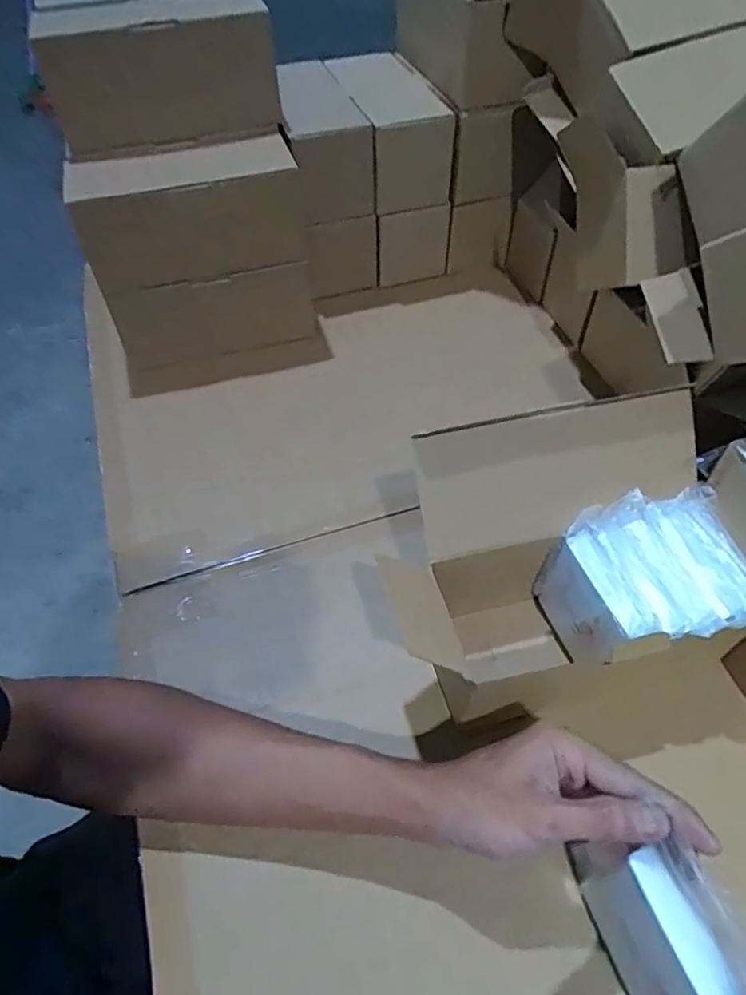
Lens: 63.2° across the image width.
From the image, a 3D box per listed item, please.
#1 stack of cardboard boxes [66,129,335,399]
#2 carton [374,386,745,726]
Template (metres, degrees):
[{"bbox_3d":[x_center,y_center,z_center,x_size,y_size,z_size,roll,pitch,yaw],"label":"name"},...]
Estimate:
[{"bbox_3d":[-0.175,-0.245,0.644,0.220,0.208,0.116,-14,52,-13],"label":"stack of cardboard boxes"},{"bbox_3d":[0.146,0.051,0.444,0.238,0.154,0.160,-11,51,-10],"label":"carton"}]

